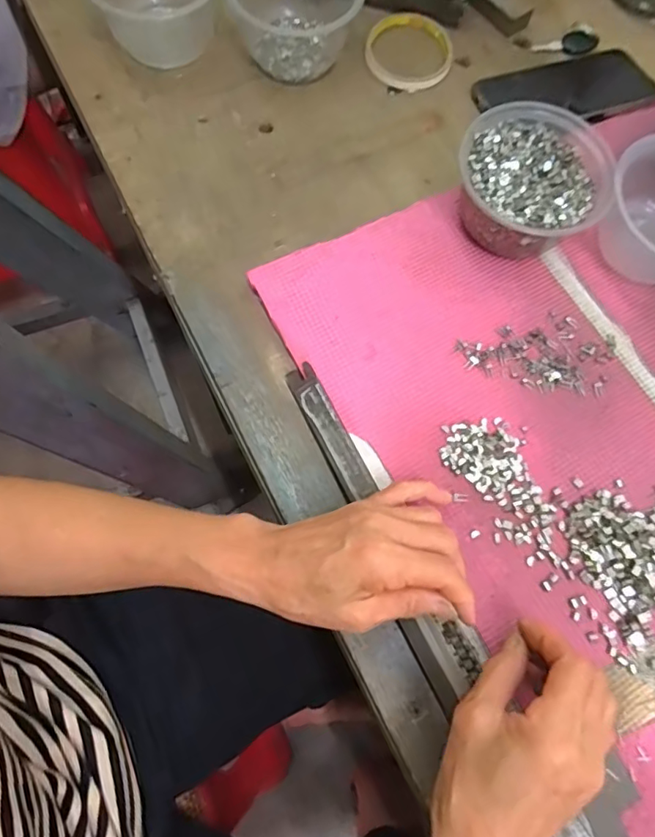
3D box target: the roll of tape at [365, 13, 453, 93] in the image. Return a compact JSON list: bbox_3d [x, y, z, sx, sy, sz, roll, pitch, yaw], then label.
[{"bbox_3d":[0.078,-0.351,0.509,0.082,0.009,0.088,1,72,-4],"label":"roll of tape"}]

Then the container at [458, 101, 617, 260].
[{"bbox_3d":[0.159,-0.184,0.420,0.108,0.060,0.118,1,72,-4],"label":"container"}]

